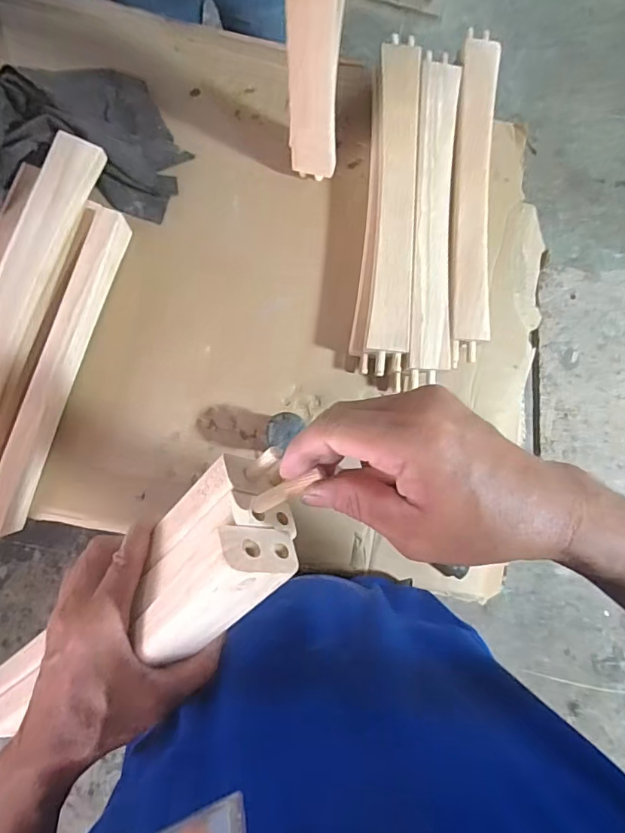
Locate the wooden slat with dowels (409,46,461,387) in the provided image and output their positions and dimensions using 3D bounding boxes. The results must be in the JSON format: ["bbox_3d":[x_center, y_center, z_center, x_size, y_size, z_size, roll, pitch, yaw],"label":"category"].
[{"bbox_3d":[0.144,-0.234,0.592,0.045,0.020,0.383,3,85,-5],"label":"wooden slat with dowels"}]

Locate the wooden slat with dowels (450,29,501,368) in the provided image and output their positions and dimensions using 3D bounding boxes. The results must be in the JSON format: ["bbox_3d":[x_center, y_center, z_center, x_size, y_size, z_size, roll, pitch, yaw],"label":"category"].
[{"bbox_3d":[0.188,-0.257,0.586,0.046,0.022,0.381,4,85,-5],"label":"wooden slat with dowels"}]

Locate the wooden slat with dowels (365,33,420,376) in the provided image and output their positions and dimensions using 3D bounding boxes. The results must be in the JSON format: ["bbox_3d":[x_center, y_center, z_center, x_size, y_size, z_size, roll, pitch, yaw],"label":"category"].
[{"bbox_3d":[0.097,-0.248,0.584,0.047,0.019,0.385,4,85,-5],"label":"wooden slat with dowels"}]

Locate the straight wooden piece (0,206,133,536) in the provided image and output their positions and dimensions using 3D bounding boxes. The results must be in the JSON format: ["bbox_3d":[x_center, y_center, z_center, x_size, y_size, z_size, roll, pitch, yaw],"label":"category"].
[{"bbox_3d":[-0.285,-0.052,0.563,0.032,0.052,0.367,18,84,-3],"label":"straight wooden piece"}]

